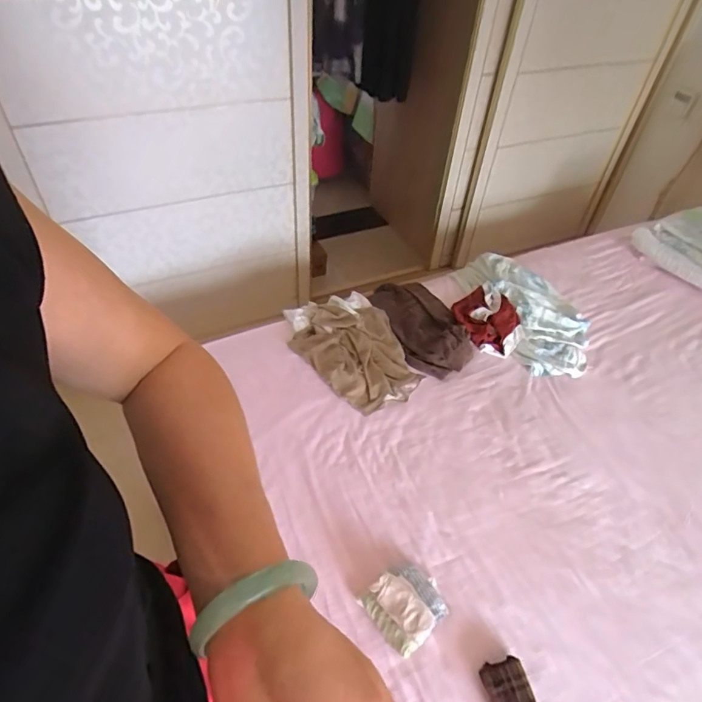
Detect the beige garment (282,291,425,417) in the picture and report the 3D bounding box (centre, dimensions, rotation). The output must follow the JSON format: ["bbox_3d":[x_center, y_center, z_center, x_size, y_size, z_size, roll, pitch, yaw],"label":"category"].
[{"bbox_3d":[-0.001,-0.008,1.230,0.252,0.033,0.382,-17,49,-20],"label":"beige garment"}]

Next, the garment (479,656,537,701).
[{"bbox_3d":[0.245,0.530,0.731,0.070,0.035,0.104,-8,47,-12],"label":"garment"}]

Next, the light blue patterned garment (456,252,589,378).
[{"bbox_3d":[0.508,-0.127,1.381,0.283,0.049,0.505,-11,47,-15],"label":"light blue patterned garment"}]

